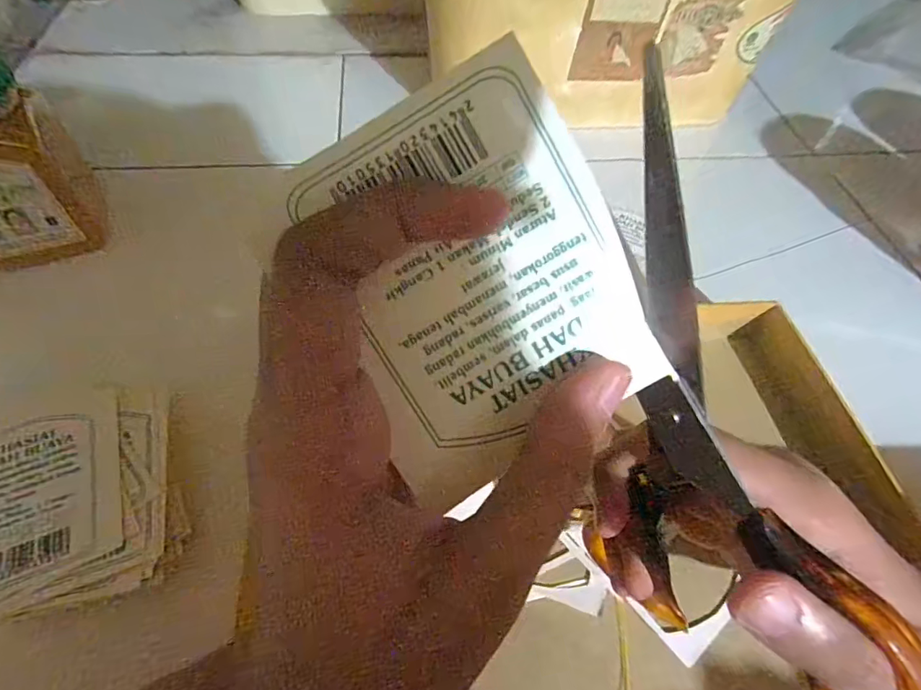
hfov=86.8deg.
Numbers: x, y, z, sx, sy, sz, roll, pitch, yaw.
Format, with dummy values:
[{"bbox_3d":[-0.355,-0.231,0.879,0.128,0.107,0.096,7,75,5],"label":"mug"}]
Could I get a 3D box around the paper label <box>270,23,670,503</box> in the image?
[{"bbox_3d":[0.002,-0.013,0.106,0.065,0.004,0.079,-30,100,2],"label":"paper label"}]

